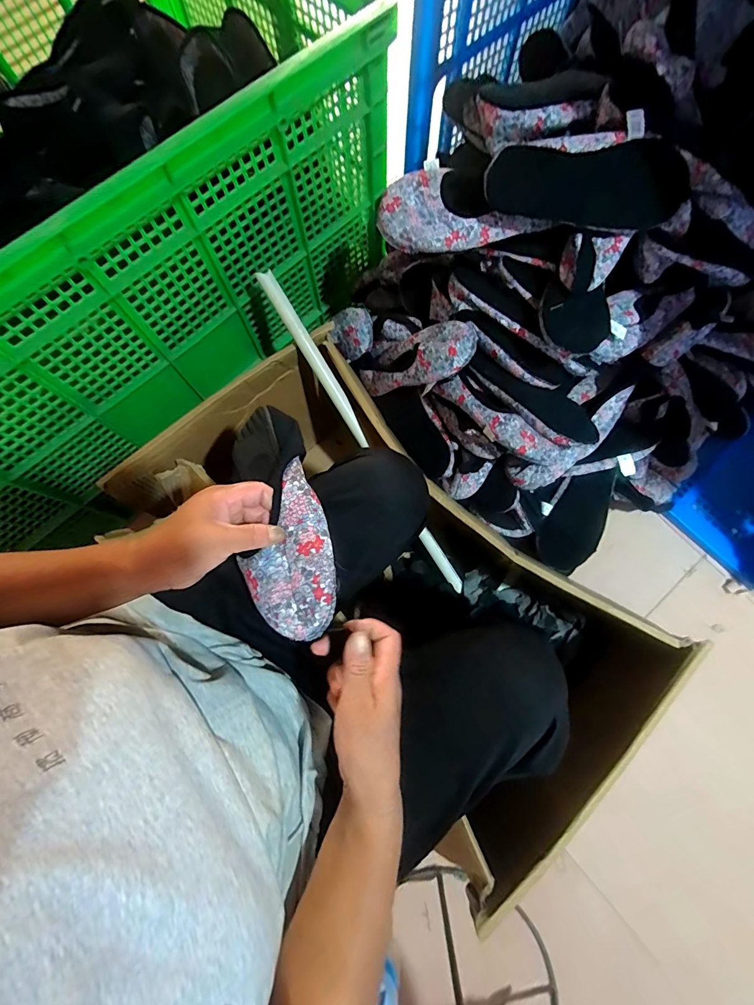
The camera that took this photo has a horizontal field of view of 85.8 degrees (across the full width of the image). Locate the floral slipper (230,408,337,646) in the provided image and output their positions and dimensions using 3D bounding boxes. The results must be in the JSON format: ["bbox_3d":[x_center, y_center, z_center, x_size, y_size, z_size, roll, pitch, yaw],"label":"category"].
[{"bbox_3d":[-0.100,0.006,0.393,0.089,0.041,0.243,-18,67,-3],"label":"floral slipper"}]

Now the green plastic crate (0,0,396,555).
[{"bbox_3d":[-0.576,-0.482,0.647,1.027,0.350,0.698,-40,78,-8],"label":"green plastic crate"}]

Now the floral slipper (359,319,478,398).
[{"bbox_3d":[0.056,-0.230,0.657,0.045,0.232,0.091,28,74,-34],"label":"floral slipper"}]

